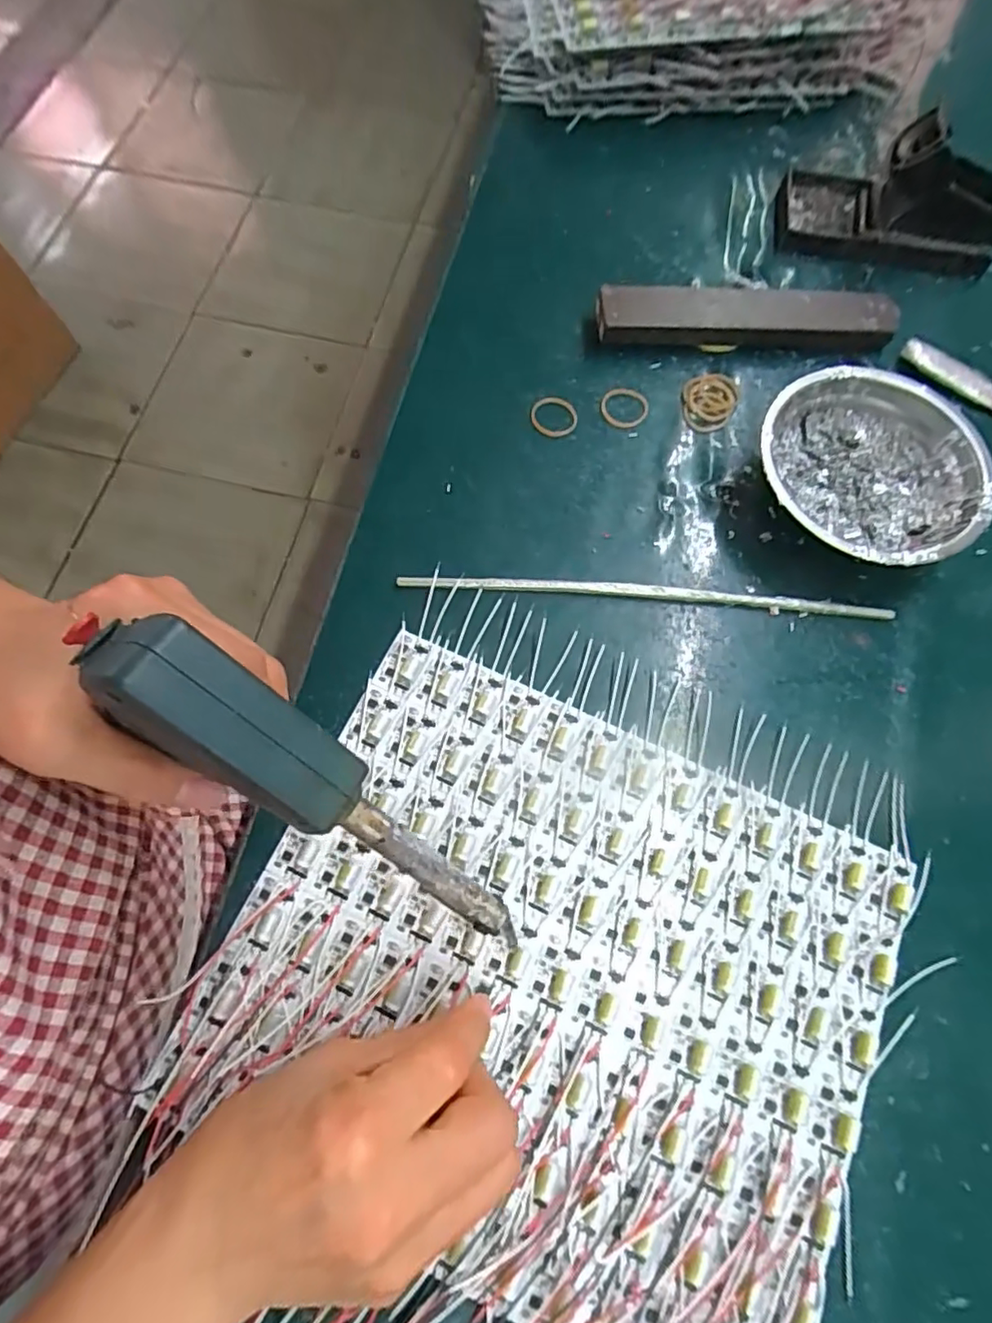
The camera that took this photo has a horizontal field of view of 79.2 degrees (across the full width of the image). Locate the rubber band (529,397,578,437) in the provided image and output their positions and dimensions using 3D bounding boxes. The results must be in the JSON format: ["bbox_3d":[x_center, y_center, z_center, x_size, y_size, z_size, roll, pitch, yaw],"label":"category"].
[{"bbox_3d":[0.036,-0.156,0.381,0.030,0.005,0.030,3,70,1],"label":"rubber band"}]

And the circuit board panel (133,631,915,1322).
[{"bbox_3d":[0.027,0.143,0.276,0.283,0.013,0.236,24,72,8],"label":"circuit board panel"}]

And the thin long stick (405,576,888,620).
[{"bbox_3d":[0.085,-0.039,0.340,0.276,0.008,0.011,3,70,1],"label":"thin long stick"}]

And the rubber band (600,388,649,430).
[{"bbox_3d":[0.082,-0.163,0.385,0.031,0.005,0.029,0,70,0],"label":"rubber band"}]

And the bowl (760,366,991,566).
[{"bbox_3d":[0.217,-0.107,0.349,0.117,0.040,0.122,0,70,0],"label":"bowl"}]

